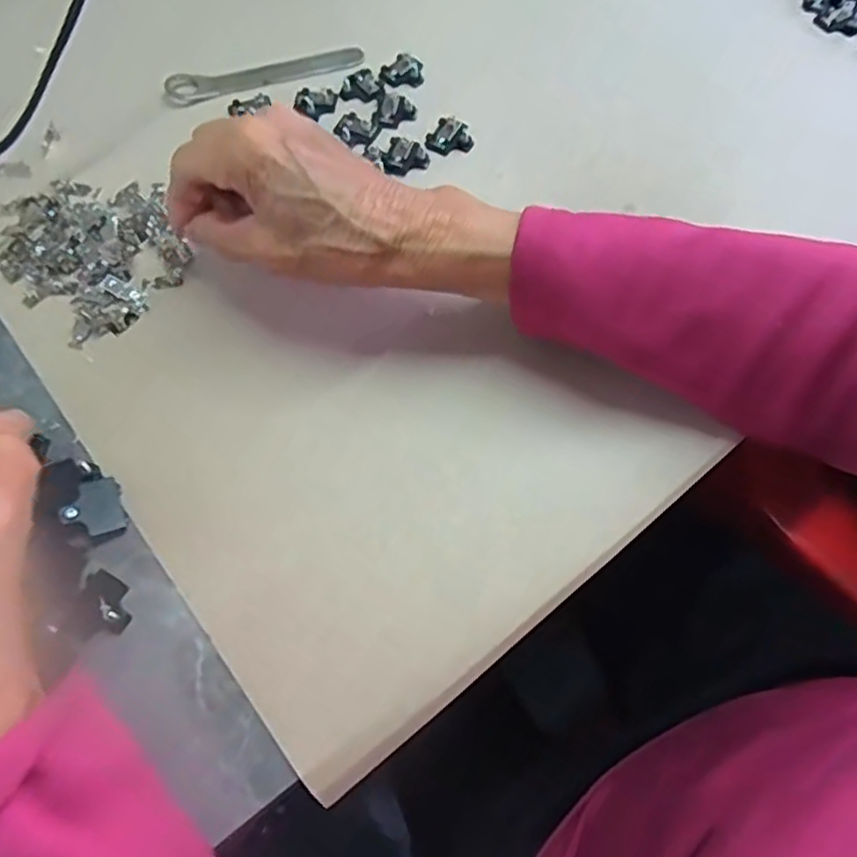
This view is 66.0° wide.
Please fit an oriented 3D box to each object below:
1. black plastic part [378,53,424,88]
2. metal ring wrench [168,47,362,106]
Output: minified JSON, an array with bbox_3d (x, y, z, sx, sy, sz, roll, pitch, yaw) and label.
[{"bbox_3d":[-0.016,-0.214,0.392,0.025,0.006,0.024,-6,65,-2],"label":"black plastic part"},{"bbox_3d":[-0.097,-0.212,0.395,0.118,0.004,0.022,-14,66,-6],"label":"metal ring wrench"}]

